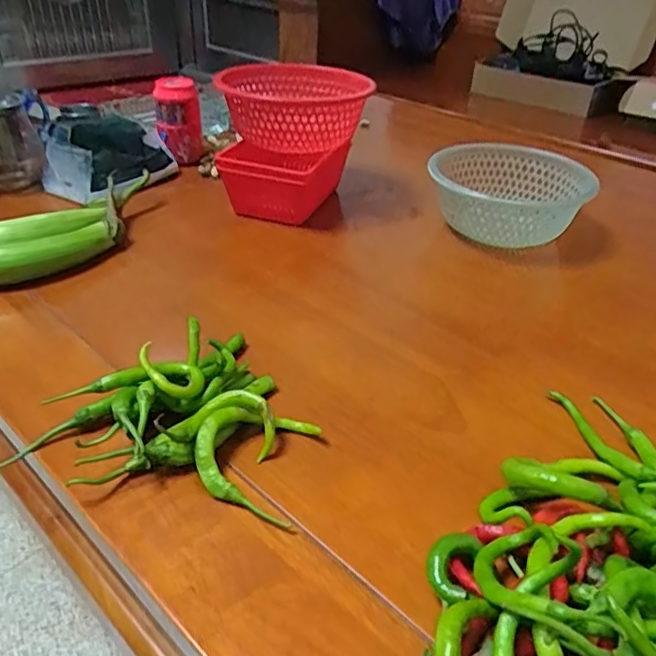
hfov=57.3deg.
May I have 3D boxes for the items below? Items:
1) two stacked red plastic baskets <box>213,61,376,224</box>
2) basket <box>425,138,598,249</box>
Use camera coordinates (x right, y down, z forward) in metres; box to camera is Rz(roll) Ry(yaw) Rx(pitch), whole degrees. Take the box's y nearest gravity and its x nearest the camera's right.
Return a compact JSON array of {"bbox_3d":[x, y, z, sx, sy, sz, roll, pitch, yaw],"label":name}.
[{"bbox_3d":[-0.040,-0.217,0.716,0.164,0.143,0.177,8,35,7],"label":"two stacked red plastic baskets"},{"bbox_3d":[0.200,-0.146,0.687,0.170,0.080,0.155,8,35,7],"label":"basket"}]

